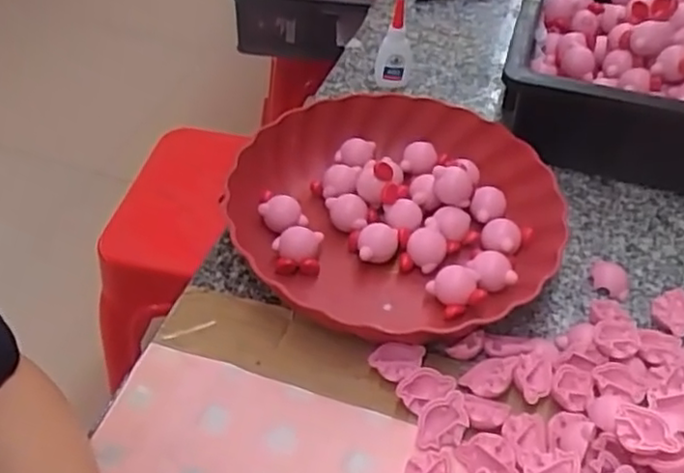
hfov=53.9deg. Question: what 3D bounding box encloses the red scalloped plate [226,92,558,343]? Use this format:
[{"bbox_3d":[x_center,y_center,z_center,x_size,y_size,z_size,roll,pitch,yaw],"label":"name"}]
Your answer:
[{"bbox_3d":[0.043,-0.020,0.511,0.223,0.050,0.226,1,46,-1],"label":"red scalloped plate"}]

